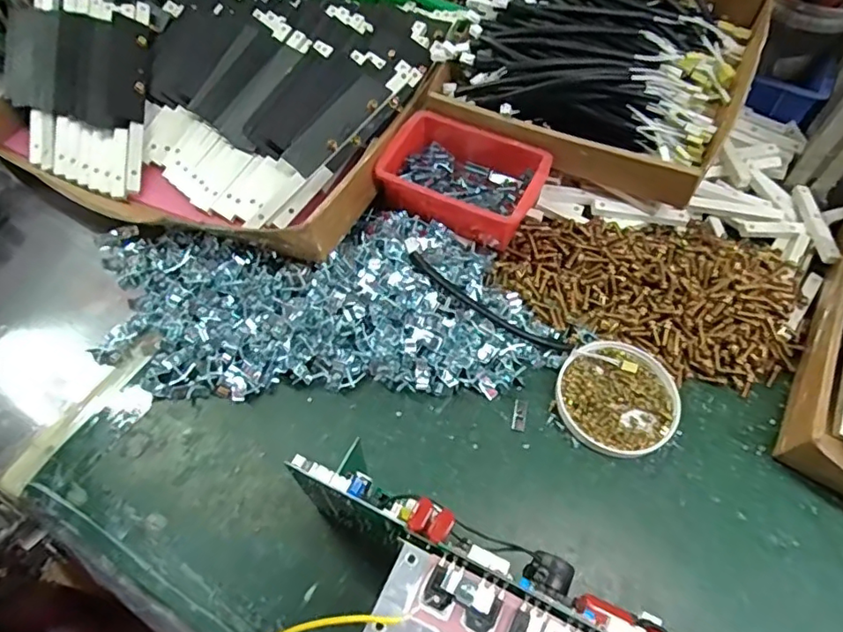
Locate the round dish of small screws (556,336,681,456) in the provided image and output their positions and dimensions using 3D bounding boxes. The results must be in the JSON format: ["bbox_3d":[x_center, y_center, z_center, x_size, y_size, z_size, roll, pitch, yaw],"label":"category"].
[{"bbox_3d":[0.163,0.068,0.469,0.095,0.009,0.098,1,58,-2],"label":"round dish of small screws"}]

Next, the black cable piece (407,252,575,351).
[{"bbox_3d":[0.058,-0.008,0.494,0.163,0.006,0.022,32,62,3],"label":"black cable piece"}]

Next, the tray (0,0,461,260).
[{"bbox_3d":[-0.226,-0.271,0.615,0.461,0.090,0.386,18,59,9],"label":"tray"}]

